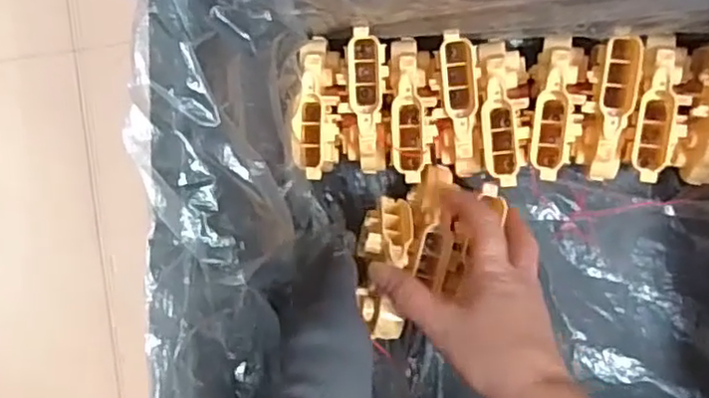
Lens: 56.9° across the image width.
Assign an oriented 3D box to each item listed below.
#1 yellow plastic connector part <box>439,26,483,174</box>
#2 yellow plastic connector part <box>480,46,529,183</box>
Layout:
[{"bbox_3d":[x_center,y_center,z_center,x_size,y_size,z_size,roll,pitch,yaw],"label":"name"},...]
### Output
[{"bbox_3d":[0.077,-0.067,0.471,0.024,0.036,0.101,-4,94,8],"label":"yellow plastic connector part"},{"bbox_3d":[0.106,-0.061,0.466,0.032,0.032,0.100,0,95,8],"label":"yellow plastic connector part"}]

